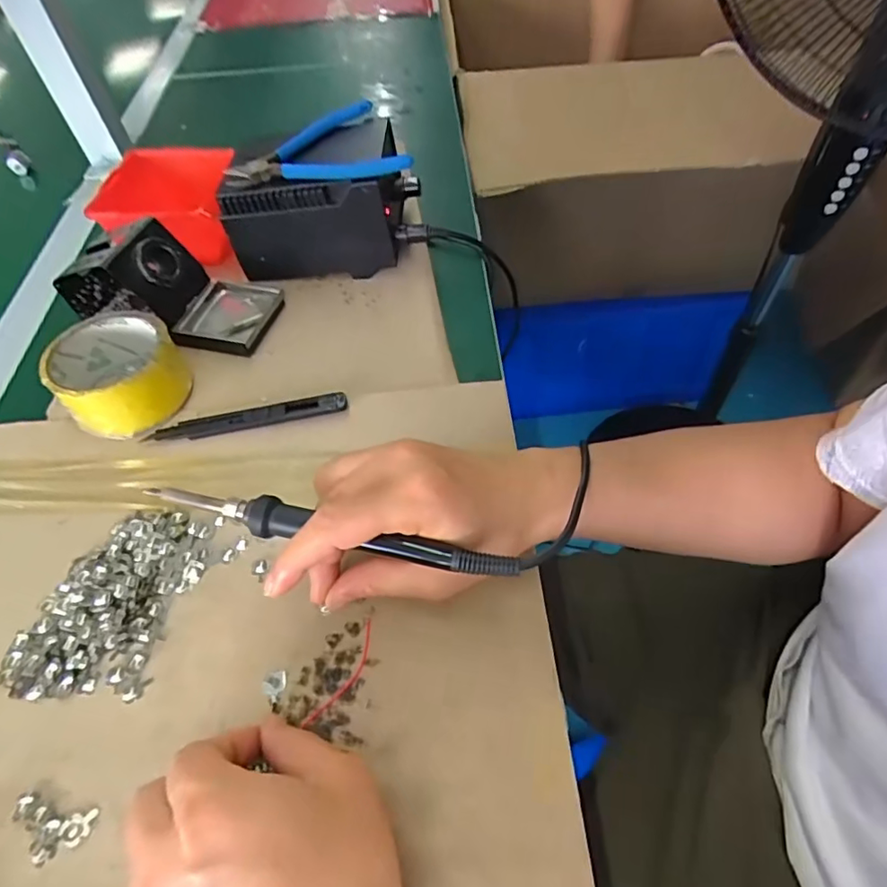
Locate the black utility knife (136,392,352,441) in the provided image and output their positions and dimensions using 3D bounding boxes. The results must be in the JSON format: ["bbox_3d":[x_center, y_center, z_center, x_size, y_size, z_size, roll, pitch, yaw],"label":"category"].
[{"bbox_3d":[-0.142,-0.018,0.405,0.142,0.011,0.017,-9,54,-4],"label":"black utility knife"}]

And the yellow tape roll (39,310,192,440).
[{"bbox_3d":[-0.240,-0.052,0.413,0.083,0.046,0.084,-2,54,2],"label":"yellow tape roll"}]

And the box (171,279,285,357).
[{"bbox_3d":[-0.178,-0.107,0.468,0.066,0.018,0.075,12,55,12],"label":"box"}]

